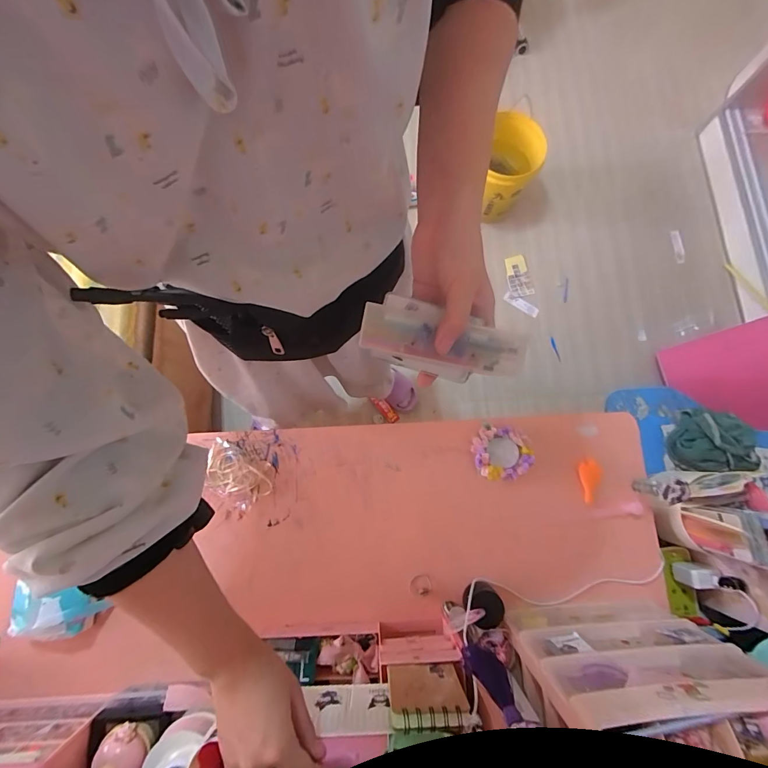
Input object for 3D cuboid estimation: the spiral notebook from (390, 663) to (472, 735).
[{"bbox_3d":[0.044,0.321,0.386,0.075,0.094,0.014,0,79,-2],"label":"spiral notebook"}]

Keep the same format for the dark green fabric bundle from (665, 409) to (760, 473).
[{"bbox_3d":[0.596,0.101,0.662,0.145,0.066,0.106,2,79,-1],"label":"dark green fabric bundle"}]

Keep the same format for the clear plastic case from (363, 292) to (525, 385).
[{"bbox_3d":[0.049,-0.038,0.320,0.135,0.028,0.056,12,79,-2],"label":"clear plastic case"}]

